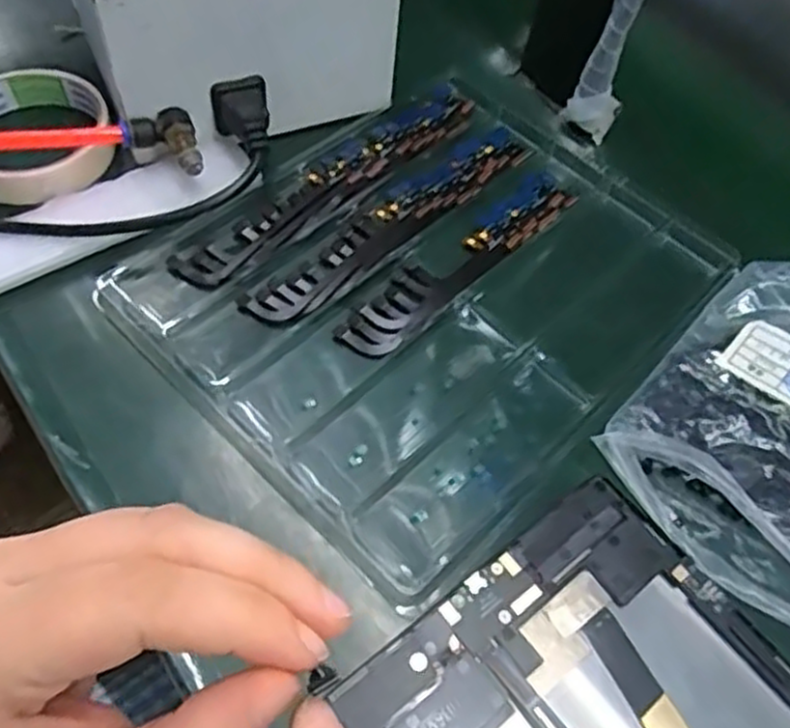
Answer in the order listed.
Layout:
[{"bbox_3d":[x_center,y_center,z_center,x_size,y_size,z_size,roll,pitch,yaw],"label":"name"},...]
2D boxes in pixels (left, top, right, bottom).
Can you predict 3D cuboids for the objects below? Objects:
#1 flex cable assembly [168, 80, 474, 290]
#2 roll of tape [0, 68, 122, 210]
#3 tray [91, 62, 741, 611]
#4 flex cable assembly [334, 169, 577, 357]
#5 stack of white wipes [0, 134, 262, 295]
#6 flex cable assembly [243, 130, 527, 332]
[{"bbox_3d":[-0.031,-0.104,0.424,0.211,0.009,0.032,-40,68,-23],"label":"flex cable assembly"},{"bbox_3d":[-0.197,-0.126,0.412,0.084,0.027,0.094,-27,64,-17],"label":"roll of tape"},{"bbox_3d":[0.026,-0.046,0.395,0.215,0.016,0.276,41,65,19],"label":"tray"},{"bbox_3d":[0.038,-0.055,0.399,0.030,0.011,0.166,40,65,19],"label":"flex cable assembly"},{"bbox_3d":[-0.148,-0.079,0.391,0.162,0.013,0.044,-28,64,-18],"label":"stack of white wipes"},{"bbox_3d":[0.003,-0.078,0.409,0.033,0.012,0.195,40,65,19],"label":"flex cable assembly"}]

